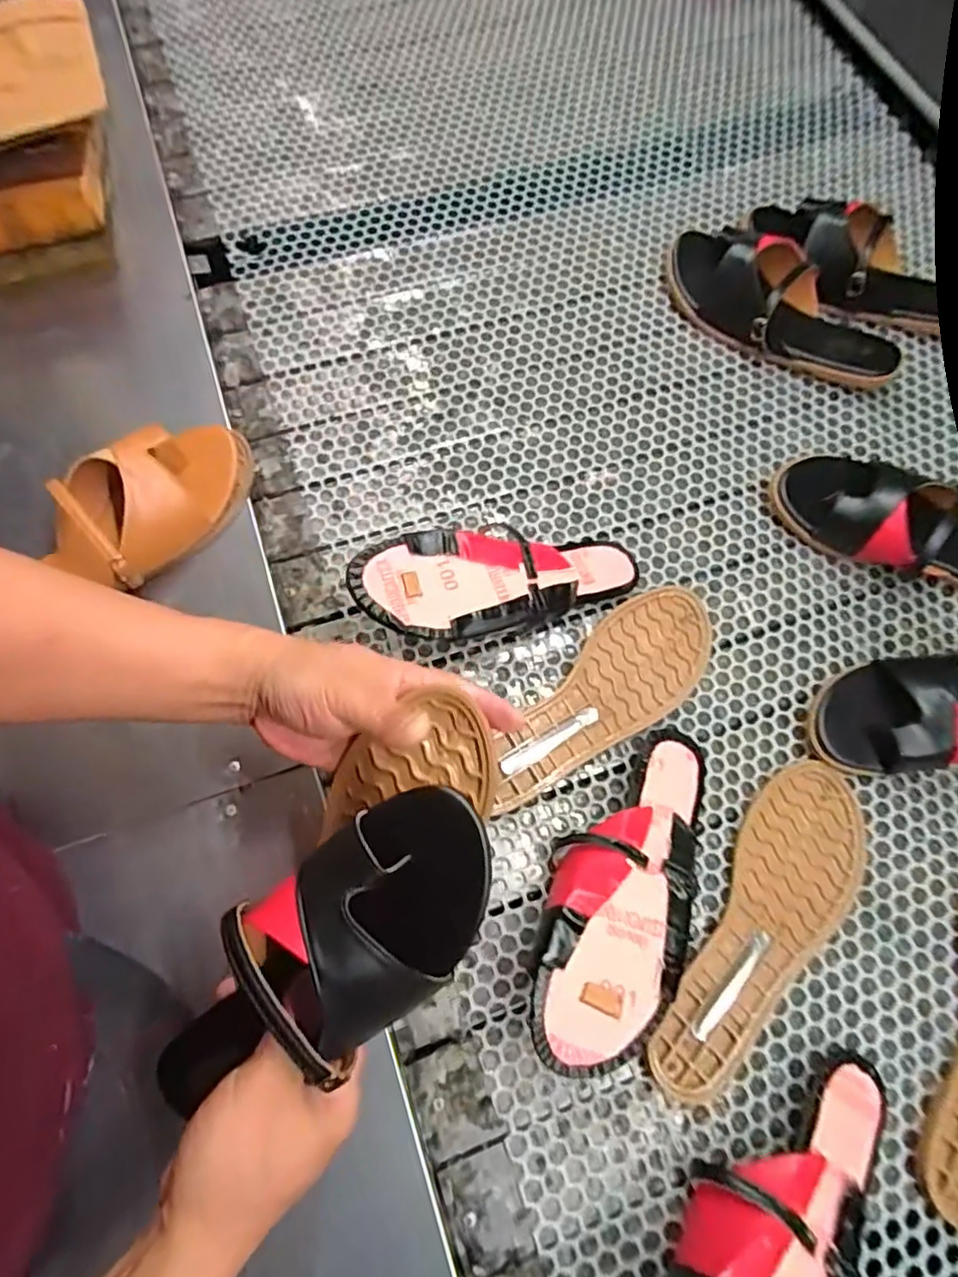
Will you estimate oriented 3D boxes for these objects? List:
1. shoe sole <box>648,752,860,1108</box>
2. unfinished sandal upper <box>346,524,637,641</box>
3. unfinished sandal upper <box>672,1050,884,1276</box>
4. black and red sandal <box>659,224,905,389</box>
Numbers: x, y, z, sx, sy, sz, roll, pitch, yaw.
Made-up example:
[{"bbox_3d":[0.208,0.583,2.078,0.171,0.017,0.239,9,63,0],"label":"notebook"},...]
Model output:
[{"bbox_3d":[0.214,0.213,0.466,0.080,0.016,0.255,31,74,9],"label":"shoe sole"},{"bbox_3d":[0.016,-0.052,0.519,0.240,0.044,0.102,-7,70,-24],"label":"unfinished sandal upper"},{"bbox_3d":[0.181,0.367,0.384,0.097,0.050,0.242,45,61,13],"label":"unfinished sandal upper"},{"bbox_3d":[0.293,-0.326,0.622,0.254,0.064,0.086,36,74,11],"label":"black and red sandal"}]

